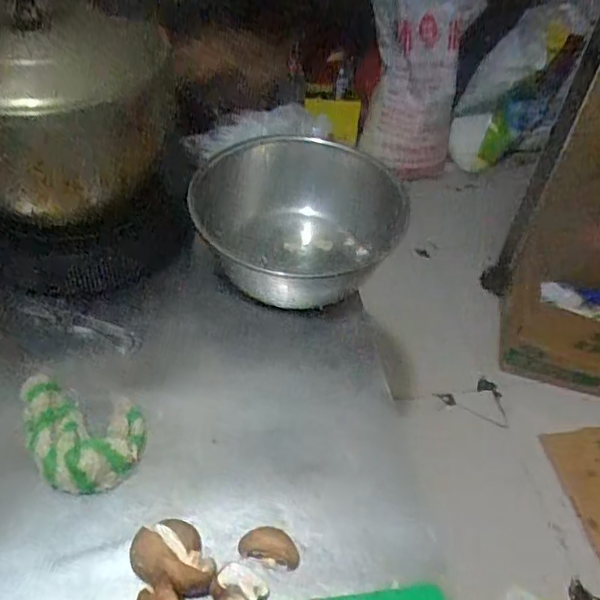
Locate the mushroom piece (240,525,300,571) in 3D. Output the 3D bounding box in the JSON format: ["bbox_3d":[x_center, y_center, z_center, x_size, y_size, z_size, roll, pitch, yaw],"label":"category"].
[{"bbox_3d":[-0.030,0.245,0.591,0.061,0.023,0.030,11,46,5],"label":"mushroom piece"}]

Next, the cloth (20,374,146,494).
[{"bbox_3d":[-0.246,0.131,0.660,0.115,0.043,0.168,-25,53,-26],"label":"cloth"}]

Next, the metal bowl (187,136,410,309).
[{"bbox_3d":[-0.022,-0.108,0.866,0.259,0.141,0.276,3,46,-3],"label":"metal bowl"}]

